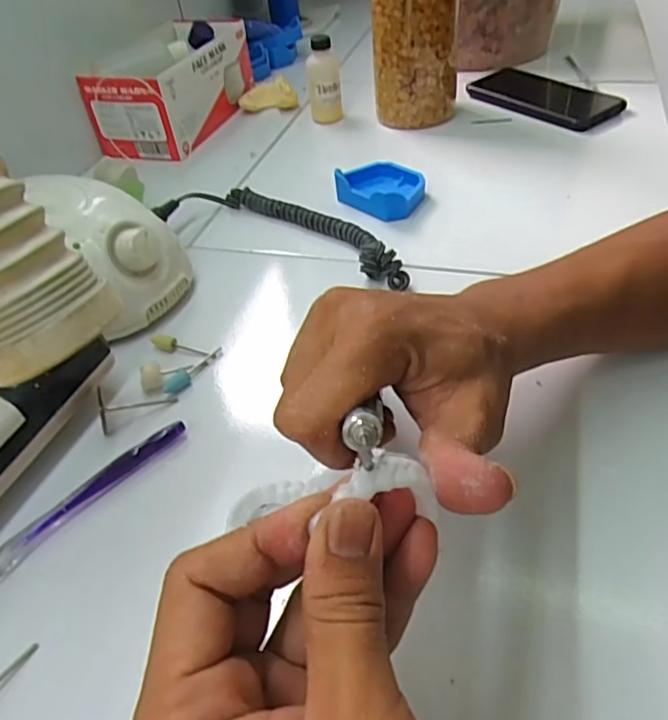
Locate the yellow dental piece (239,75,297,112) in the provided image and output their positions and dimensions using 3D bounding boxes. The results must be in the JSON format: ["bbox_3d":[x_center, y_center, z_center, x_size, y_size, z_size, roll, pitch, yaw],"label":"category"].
[{"bbox_3d":[-0.079,-0.326,0.714,0.073,0.033,0.028,4,45,12],"label":"yellow dental piece"}]

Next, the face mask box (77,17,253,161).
[{"bbox_3d":[-0.184,-0.323,0.677,0.116,0.093,0.206,10,46,18],"label":"face mask box"}]

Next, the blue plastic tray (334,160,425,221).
[{"bbox_3d":[0.043,-0.154,0.522,0.078,0.027,0.062,31,56,33],"label":"blue plastic tray"}]

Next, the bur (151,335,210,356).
[{"bbox_3d":[-0.107,-0.010,0.401,0.046,0.011,0.006,10,46,17],"label":"bur"}]

